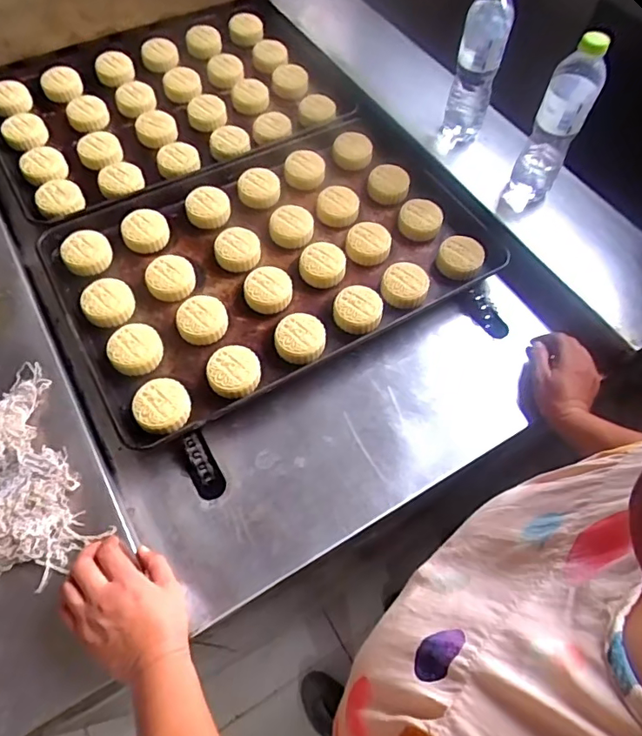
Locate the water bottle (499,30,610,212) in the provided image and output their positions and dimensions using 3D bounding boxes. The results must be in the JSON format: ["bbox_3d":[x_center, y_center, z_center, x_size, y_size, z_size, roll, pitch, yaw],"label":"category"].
[{"bbox_3d":[0.334,-0.338,0.735,0.068,0.234,0.071,22,62,12],"label":"water bottle"}]

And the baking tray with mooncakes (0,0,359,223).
[{"bbox_3d":[-0.262,-0.479,0.902,0.603,0.039,0.363,-26,63,-15],"label":"baking tray with mooncakes"}]

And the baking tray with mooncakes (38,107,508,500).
[{"bbox_3d":[-0.045,-0.135,0.753,0.600,0.068,0.469,-29,64,-16],"label":"baking tray with mooncakes"}]

